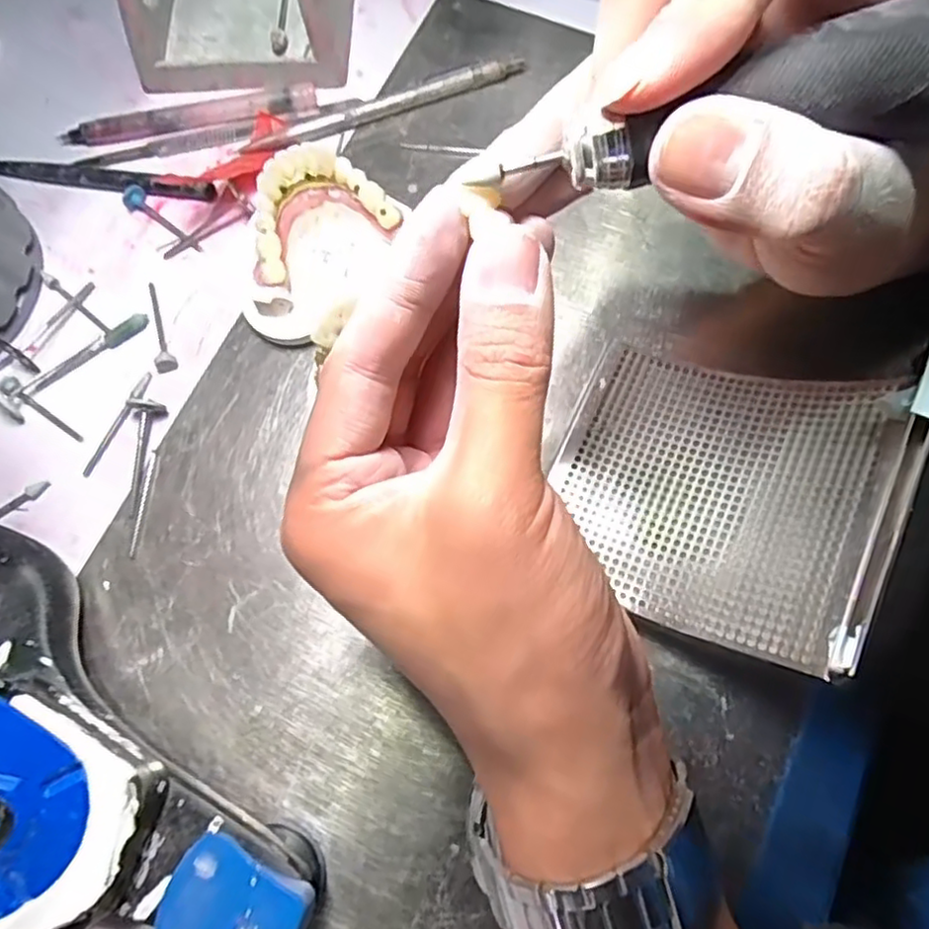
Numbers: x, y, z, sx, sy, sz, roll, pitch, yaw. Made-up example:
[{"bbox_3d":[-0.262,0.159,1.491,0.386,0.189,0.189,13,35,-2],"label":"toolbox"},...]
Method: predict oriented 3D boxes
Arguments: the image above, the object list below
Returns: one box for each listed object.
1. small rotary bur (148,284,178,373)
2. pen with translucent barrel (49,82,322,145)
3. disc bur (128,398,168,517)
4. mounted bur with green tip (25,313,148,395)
[{"bbox_3d":[-0.133,-0.060,0.282,0.008,0.006,0.044,-18,75,-3],"label":"small rotary bur"},{"bbox_3d":[-0.130,-0.164,0.307,0.119,0.005,0.013,-8,74,0],"label":"pen with translucent barrel"},{"bbox_3d":[-0.131,-0.004,0.264,0.010,0.010,0.046,1,75,2],"label":"disc bur"},{"bbox_3d":[-0.162,-0.048,0.280,0.058,0.005,0.008,-33,76,-7],"label":"mounted bur with green tip"}]

